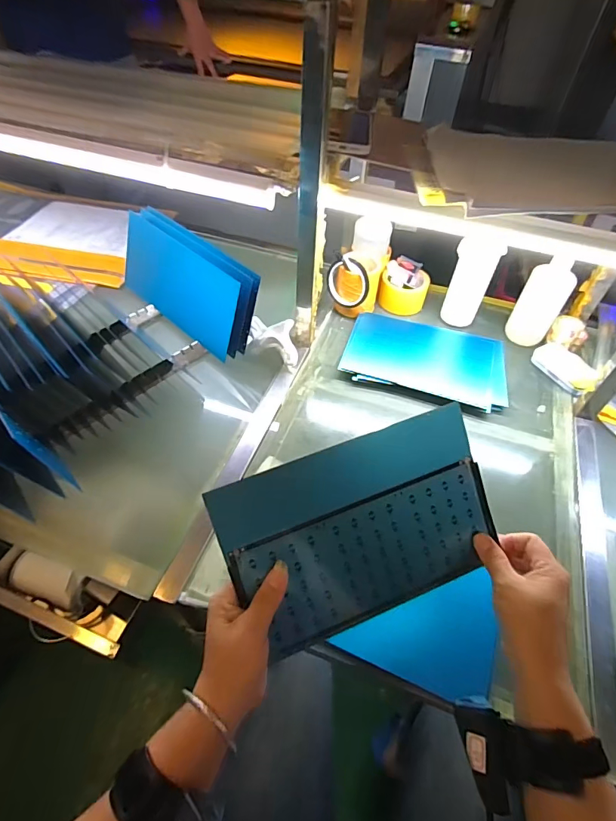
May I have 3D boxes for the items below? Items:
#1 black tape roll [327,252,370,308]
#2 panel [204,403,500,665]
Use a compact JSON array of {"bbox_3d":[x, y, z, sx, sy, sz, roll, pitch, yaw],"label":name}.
[{"bbox_3d":[0.074,-0.245,0.806,0.091,0.093,0.027,46,47,5],"label":"black tape roll"},{"bbox_3d":[0.056,0.114,0.398,0.250,0.010,0.171,-19,96,-13],"label":"panel"}]

